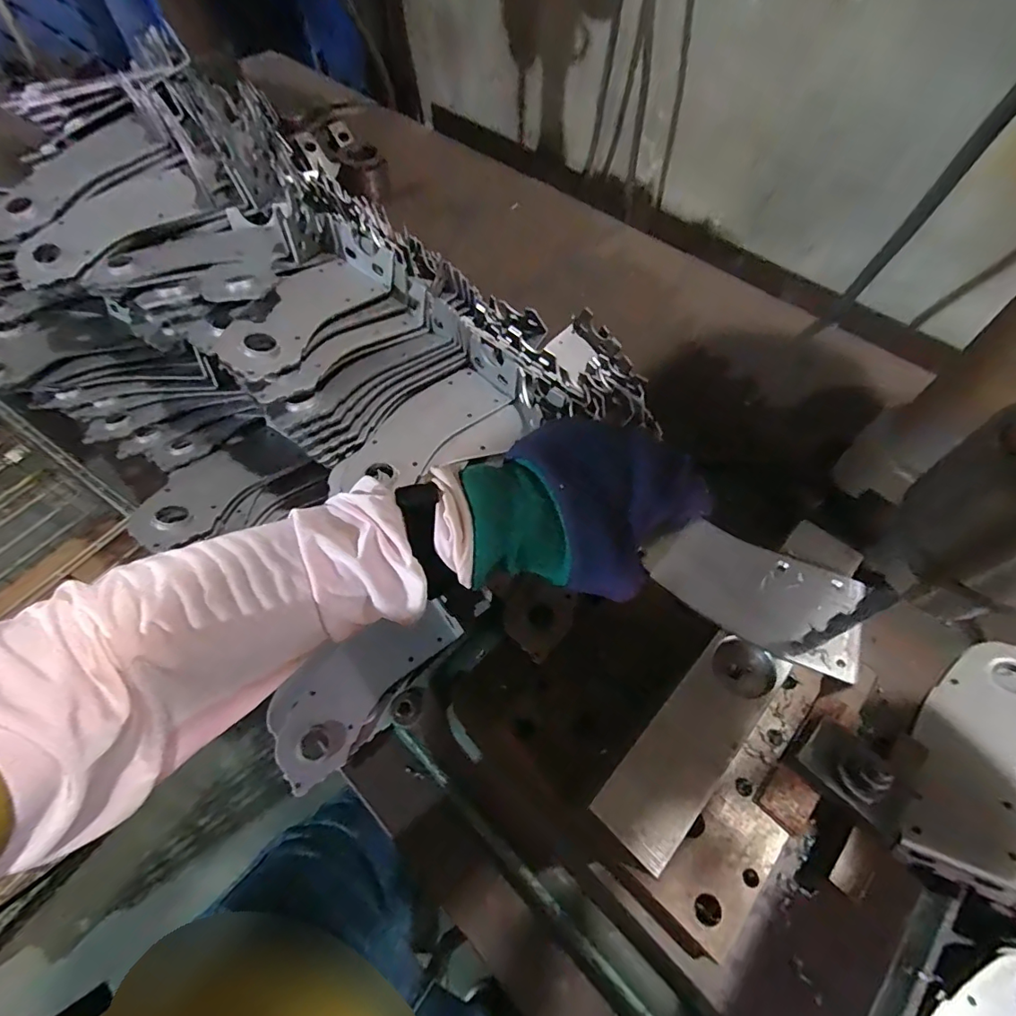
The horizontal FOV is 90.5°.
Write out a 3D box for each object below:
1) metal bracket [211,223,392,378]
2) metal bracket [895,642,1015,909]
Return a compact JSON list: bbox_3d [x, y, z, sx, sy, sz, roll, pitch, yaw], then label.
[{"bbox_3d":[-0.162,-0.165,0.410,0.064,0.040,0.184,20,62,13],"label":"metal bracket"},{"bbox_3d":[0.326,0.168,0.350,0.067,0.032,0.174,22,55,34],"label":"metal bracket"}]

